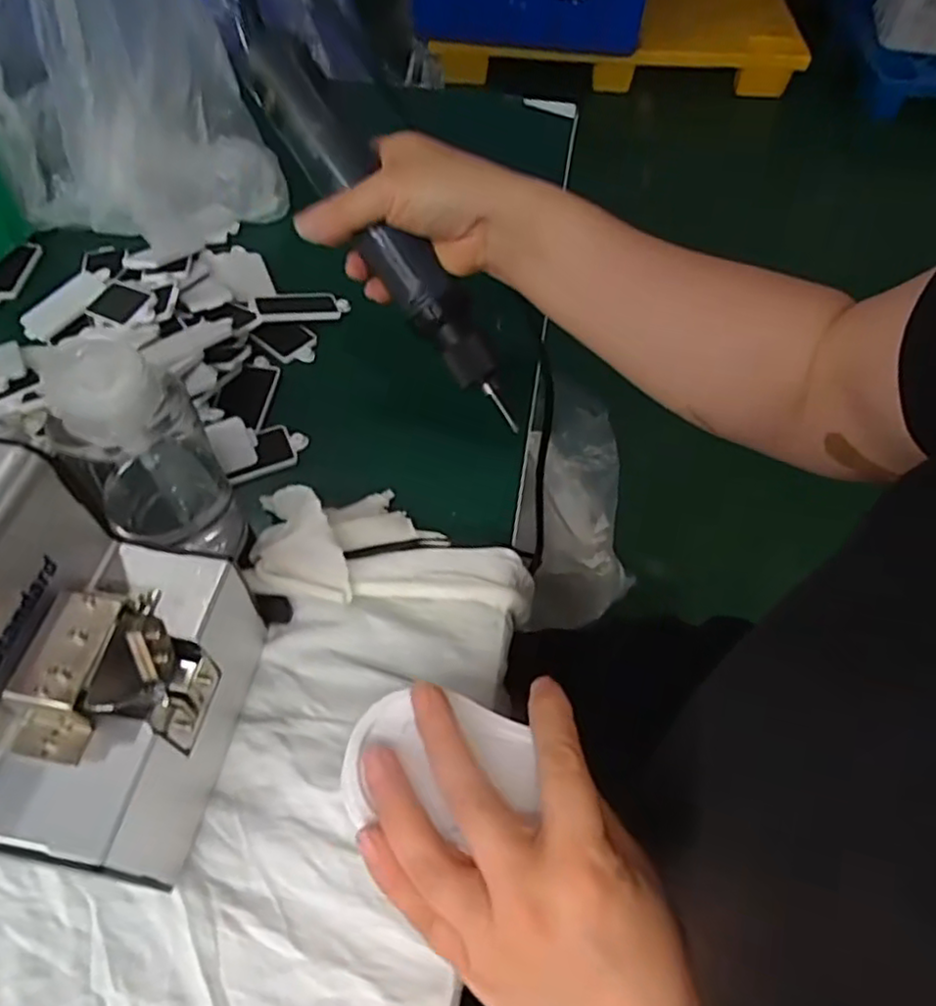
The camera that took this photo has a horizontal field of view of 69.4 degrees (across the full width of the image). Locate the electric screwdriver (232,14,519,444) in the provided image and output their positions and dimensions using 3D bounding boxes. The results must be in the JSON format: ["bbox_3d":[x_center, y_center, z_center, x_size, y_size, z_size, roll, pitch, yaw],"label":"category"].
[{"bbox_3d":[-0.049,-0.162,0.403,0.033,0.037,0.261,-38,97,-23],"label":"electric screwdriver"}]

